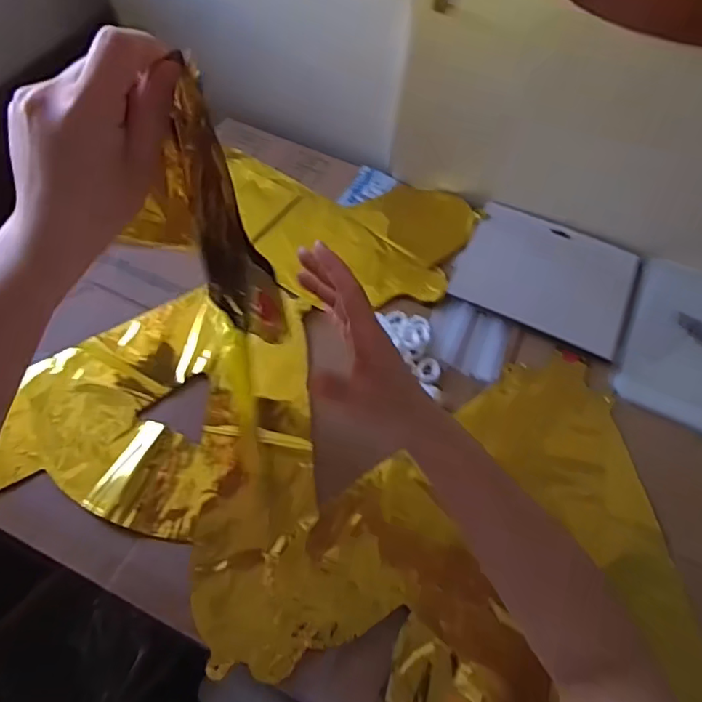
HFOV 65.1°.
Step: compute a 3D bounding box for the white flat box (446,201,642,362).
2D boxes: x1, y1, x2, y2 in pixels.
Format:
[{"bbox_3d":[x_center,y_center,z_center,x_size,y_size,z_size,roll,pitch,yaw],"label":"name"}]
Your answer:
[{"bbox_3d":[0.229,-0.088,0.646,0.196,0.013,0.154,24,62,10],"label":"white flat box"}]

